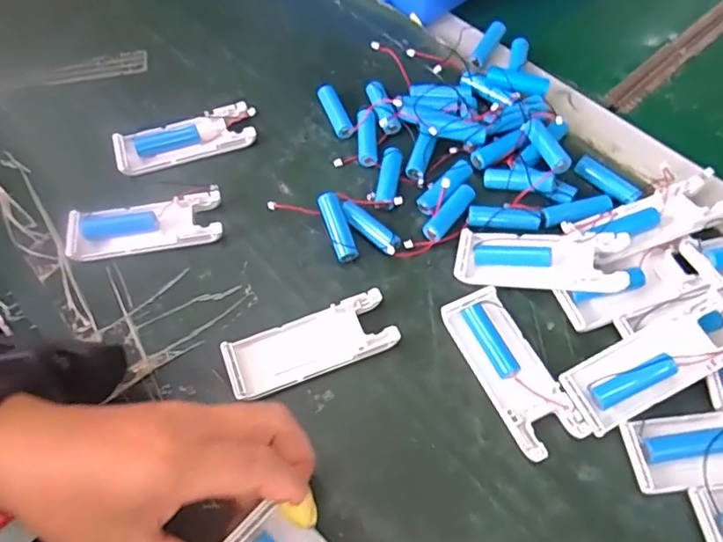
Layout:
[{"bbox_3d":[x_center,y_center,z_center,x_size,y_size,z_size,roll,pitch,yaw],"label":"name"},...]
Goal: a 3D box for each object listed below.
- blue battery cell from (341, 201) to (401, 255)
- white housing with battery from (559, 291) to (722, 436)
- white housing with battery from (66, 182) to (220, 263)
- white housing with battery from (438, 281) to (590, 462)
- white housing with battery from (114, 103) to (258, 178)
[{"bbox_3d":[0.007,-0.028,0.397,0.017,0.018,0.053,-39,64,-19],"label":"blue battery cell"},{"bbox_3d":[0.173,0.054,0.333,0.107,0.018,0.040,-29,61,0],"label":"white housing with battery"},{"bbox_3d":[-0.154,-0.034,0.407,0.105,0.015,0.045,-9,59,-3],"label":"white housing with battery"},{"bbox_3d":[0.091,0.059,0.345,0.041,0.014,0.104,-23,60,-10],"label":"white housing with battery"},{"bbox_3d":[-0.139,-0.103,0.448,0.106,0.021,0.037,-19,60,-8],"label":"white housing with battery"}]

